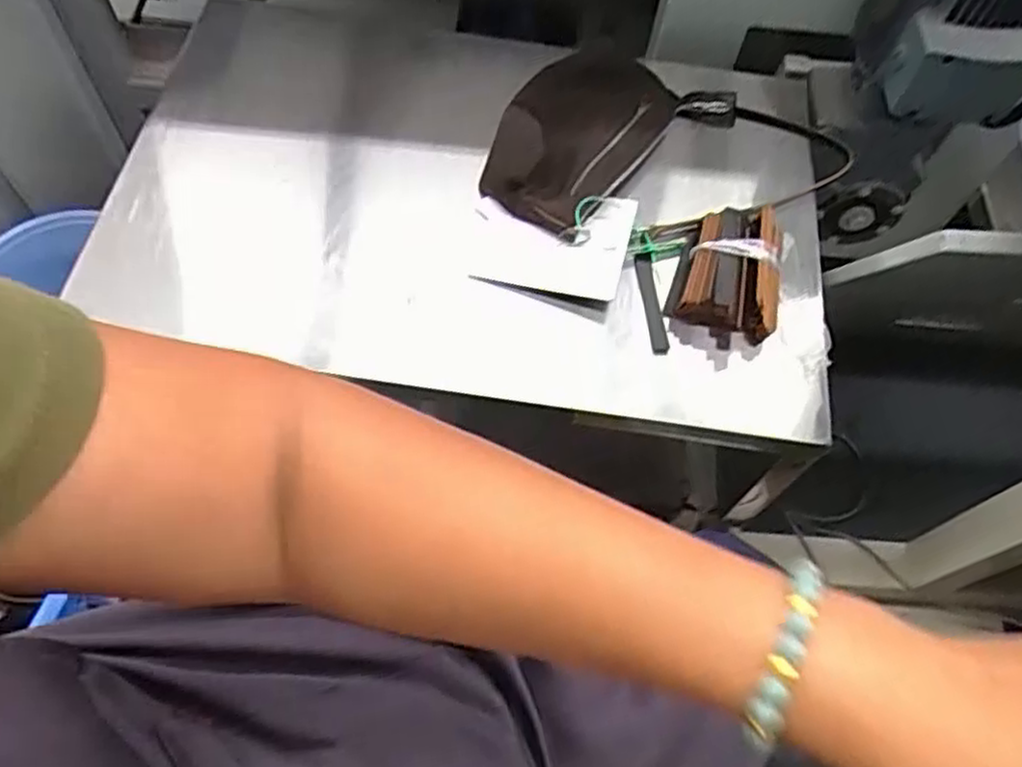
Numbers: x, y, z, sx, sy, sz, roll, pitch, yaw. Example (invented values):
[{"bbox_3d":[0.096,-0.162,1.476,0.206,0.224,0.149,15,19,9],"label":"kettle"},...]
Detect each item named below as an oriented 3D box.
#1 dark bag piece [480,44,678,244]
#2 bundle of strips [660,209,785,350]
[{"bbox_3d":[0.072,-0.256,0.795,0.143,0.049,0.242,30,65,12],"label":"dark bag piece"},{"bbox_3d":[0.212,-0.117,0.731,0.097,0.043,0.141,16,63,5],"label":"bundle of strips"}]

